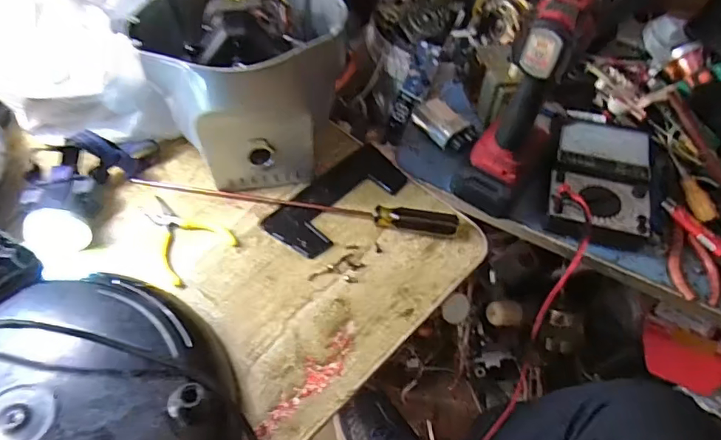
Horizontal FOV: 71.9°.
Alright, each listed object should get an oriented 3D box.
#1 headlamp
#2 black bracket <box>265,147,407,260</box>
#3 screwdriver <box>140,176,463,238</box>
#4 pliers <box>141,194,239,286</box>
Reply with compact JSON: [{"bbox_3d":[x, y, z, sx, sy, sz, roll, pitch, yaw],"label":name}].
[{"bbox_3d":[-0.297,-0.038,0.554,0.145,0.058,0.135,-19,58,-16],"label":"headlamp"},{"bbox_3d":[-0.027,-0.025,0.589,0.082,0.008,0.174,39,62,21],"label":"black bracket"},{"bbox_3d":[-0.081,-0.026,0.565,0.377,0.031,0.023,11,55,4],"label":"screwdriver"},{"bbox_3d":[-0.201,0.013,0.547,0.114,0.005,0.079,38,61,21],"label":"pliers"}]

